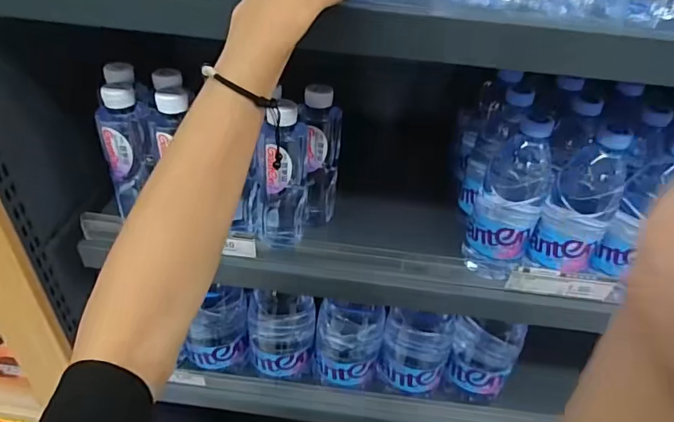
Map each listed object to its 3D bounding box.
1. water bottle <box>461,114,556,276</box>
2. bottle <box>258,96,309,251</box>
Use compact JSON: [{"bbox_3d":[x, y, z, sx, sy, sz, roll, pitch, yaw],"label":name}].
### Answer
[{"bbox_3d":[0.192,-0.017,0.521,0.065,0.181,0.081,18,41,16],"label":"water bottle"},{"bbox_3d":[-0.063,-0.038,0.539,0.054,0.170,0.049,5,39,1],"label":"bottle"}]

